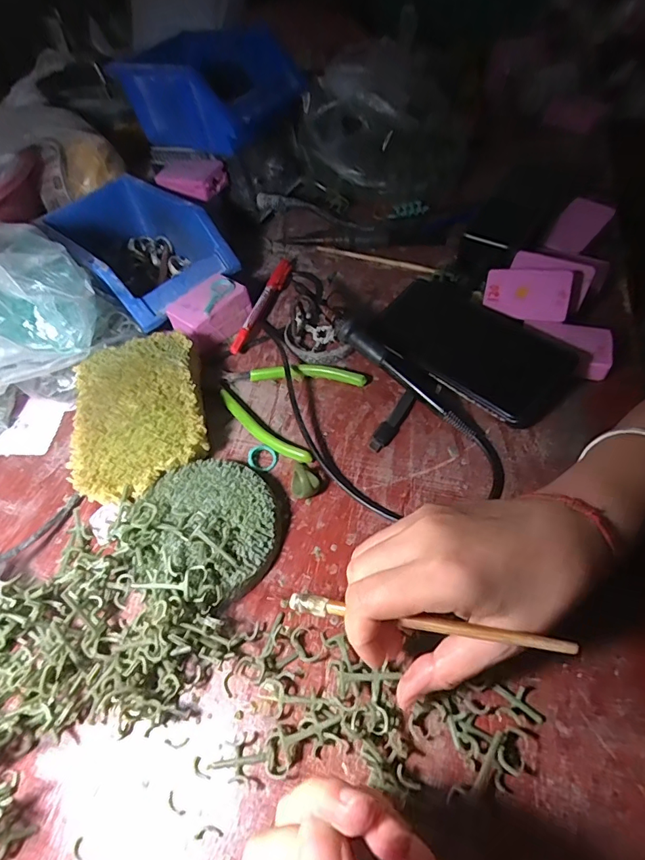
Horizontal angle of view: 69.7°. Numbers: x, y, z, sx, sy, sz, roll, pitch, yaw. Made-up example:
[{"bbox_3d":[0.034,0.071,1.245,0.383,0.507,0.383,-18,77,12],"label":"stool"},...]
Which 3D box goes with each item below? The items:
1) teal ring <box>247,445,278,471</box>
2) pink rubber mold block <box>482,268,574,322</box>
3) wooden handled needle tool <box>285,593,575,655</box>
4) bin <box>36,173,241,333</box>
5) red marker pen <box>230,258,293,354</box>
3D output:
[{"bbox_3d":[-0.048,0.021,0.362,0.023,0.006,0.020,26,60,22],"label":"teal ring"},{"bbox_3d":[0.180,-0.122,0.408,0.069,0.009,0.050,12,82,20],"label":"pink rubber mold block"},{"bbox_3d":[0.046,0.096,0.231,0.142,0.005,0.009,0,52,25],"label":"wooden handled needle tool"},{"bbox_3d":[-0.191,-0.185,0.485,0.192,0.073,0.126,37,65,27],"label":"bin"},{"bbox_3d":[-0.060,-0.125,0.465,0.013,0.018,0.136,13,56,15],"label":"red marker pen"}]

